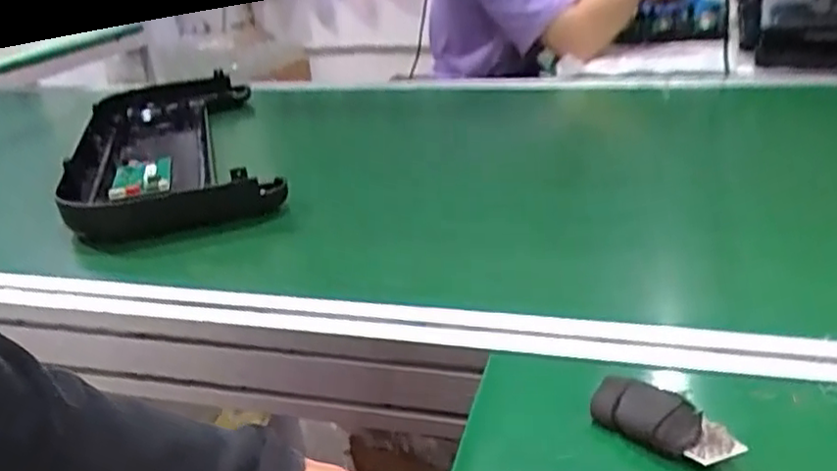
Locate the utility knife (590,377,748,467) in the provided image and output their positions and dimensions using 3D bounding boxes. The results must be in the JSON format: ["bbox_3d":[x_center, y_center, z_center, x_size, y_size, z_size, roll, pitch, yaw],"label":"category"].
[{"bbox_3d":[0.120,0.092,0.341,0.022,0.018,0.072,-26,32,-34],"label":"utility knife"}]

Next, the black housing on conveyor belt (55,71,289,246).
[{"bbox_3d":[-0.312,-0.123,0.880,0.207,0.056,0.566,-13,27,-13],"label":"black housing on conveyor belt"}]

